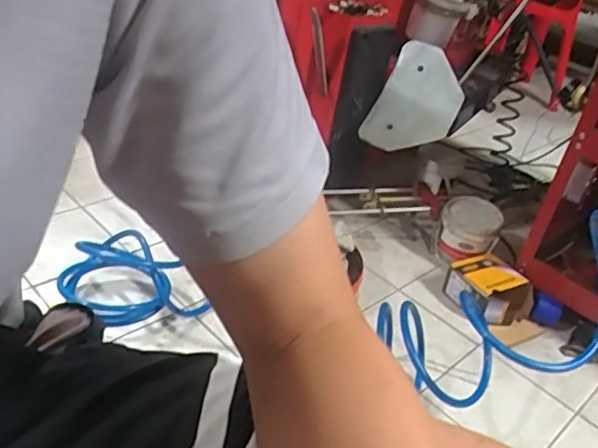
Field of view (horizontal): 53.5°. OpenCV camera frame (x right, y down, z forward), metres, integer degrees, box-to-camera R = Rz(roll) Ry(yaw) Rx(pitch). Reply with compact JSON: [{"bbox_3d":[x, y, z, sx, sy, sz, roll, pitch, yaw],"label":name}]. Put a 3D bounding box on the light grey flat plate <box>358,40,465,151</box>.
[{"bbox_3d":[0.237,-0.248,1.212,0.164,0.222,0.028,31,8,21],"label":"light grey flat plate"}]

